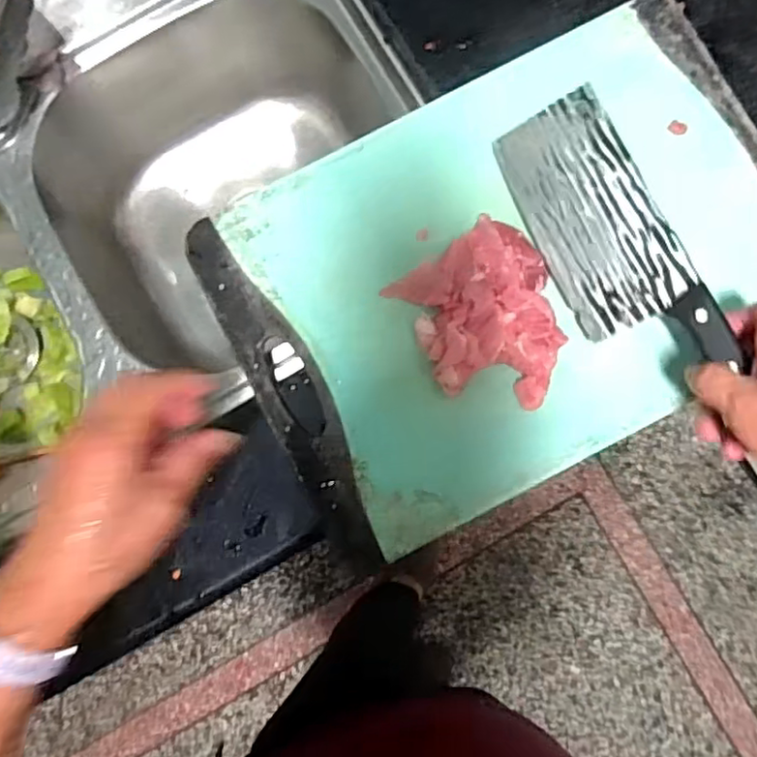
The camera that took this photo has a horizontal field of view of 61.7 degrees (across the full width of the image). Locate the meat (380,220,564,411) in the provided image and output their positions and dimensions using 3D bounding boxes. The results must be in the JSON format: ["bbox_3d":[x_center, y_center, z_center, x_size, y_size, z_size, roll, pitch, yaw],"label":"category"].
[{"bbox_3d":[0.085,-0.043,0.475,0.111,0.020,0.133,-29,83,-2],"label":"meat"}]

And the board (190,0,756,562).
[{"bbox_3d":[0.107,-0.084,0.483,0.432,0.025,0.295,-29,83,0],"label":"board"}]

